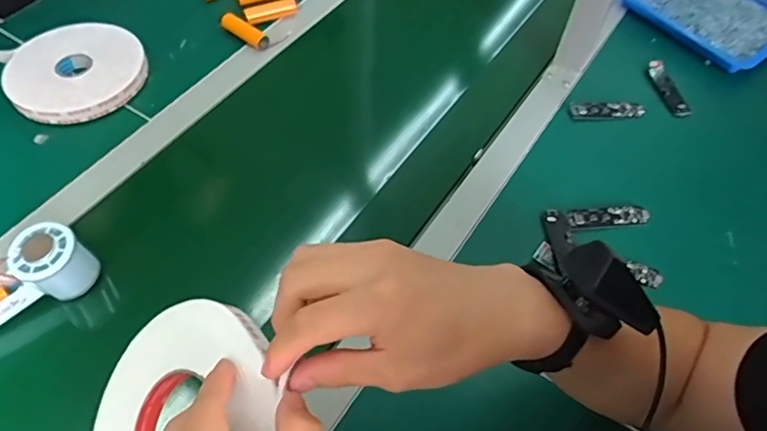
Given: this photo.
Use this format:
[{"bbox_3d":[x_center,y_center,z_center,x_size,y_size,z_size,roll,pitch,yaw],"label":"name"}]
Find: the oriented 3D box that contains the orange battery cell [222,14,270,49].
[{"bbox_3d":[-0.188,-0.247,0.749,0.079,0.026,0.022,37,62,20],"label":"orange battery cell"}]

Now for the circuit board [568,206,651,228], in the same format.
[{"bbox_3d":[0.249,0.003,0.616,0.091,0.013,0.023,-4,57,-6],"label":"circuit board"}]

